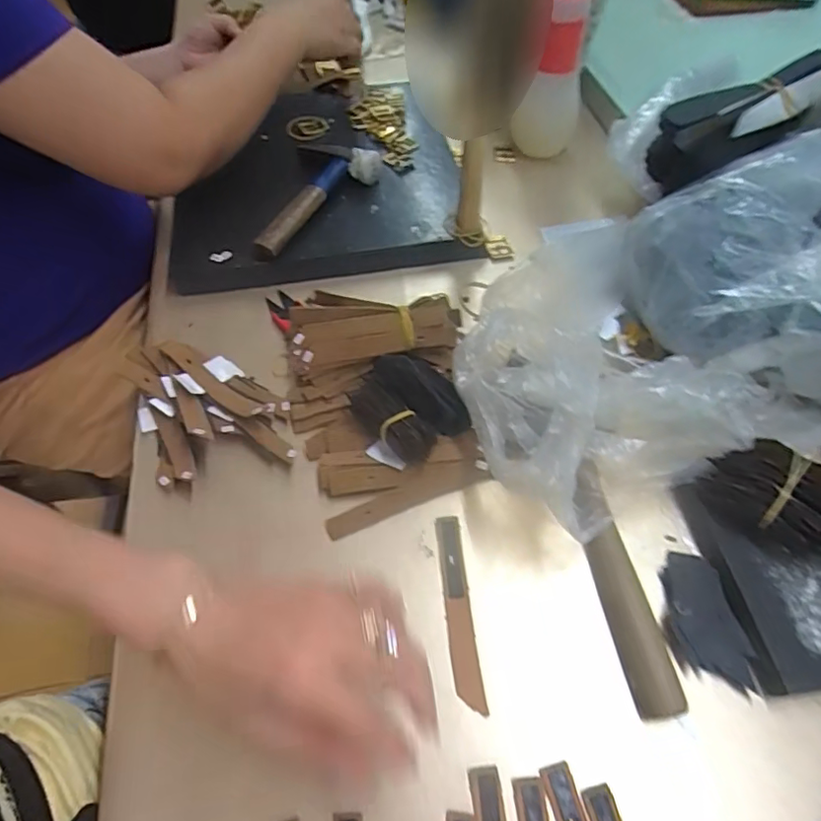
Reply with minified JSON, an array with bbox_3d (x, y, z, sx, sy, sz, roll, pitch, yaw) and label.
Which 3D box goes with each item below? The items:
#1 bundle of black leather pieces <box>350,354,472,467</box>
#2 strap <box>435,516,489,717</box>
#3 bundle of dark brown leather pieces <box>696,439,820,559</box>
[{"bbox_3d":[-0.001,-0.007,0.434,0.072,0.038,0.086,-33,62,-20],"label":"bundle of black leather pieces"},{"bbox_3d":[0.031,0.128,0.366,0.017,0.005,0.121,-5,56,-3],"label":"strap"},{"bbox_3d":[0.243,0.058,0.366,0.092,0.041,0.059,39,64,24],"label":"bundle of dark brown leather pieces"}]

